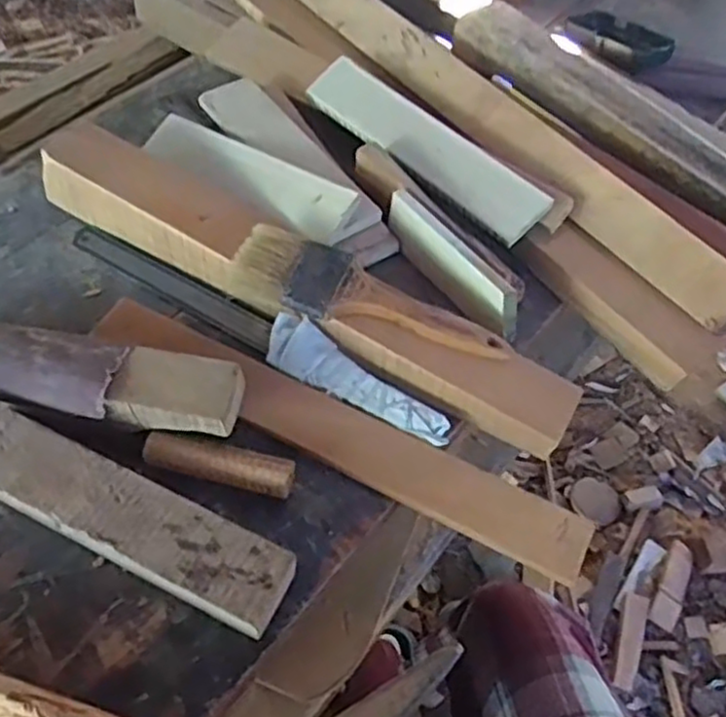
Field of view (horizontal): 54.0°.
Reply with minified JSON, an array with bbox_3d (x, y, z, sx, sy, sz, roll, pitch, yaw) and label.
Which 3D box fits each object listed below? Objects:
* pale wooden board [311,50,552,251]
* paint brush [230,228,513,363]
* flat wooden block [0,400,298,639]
[{"bbox_3d":[0.044,-0.171,0.561,0.048,0.008,0.234,-45,65,-6],"label":"pale wooden board"},{"bbox_3d":[0.006,-0.041,0.466,0.183,0.011,0.054,19,57,1],"label":"paint brush"},{"bbox_3d":[-0.141,0.085,0.396,0.210,0.031,0.045,24,56,11],"label":"flat wooden block"}]

